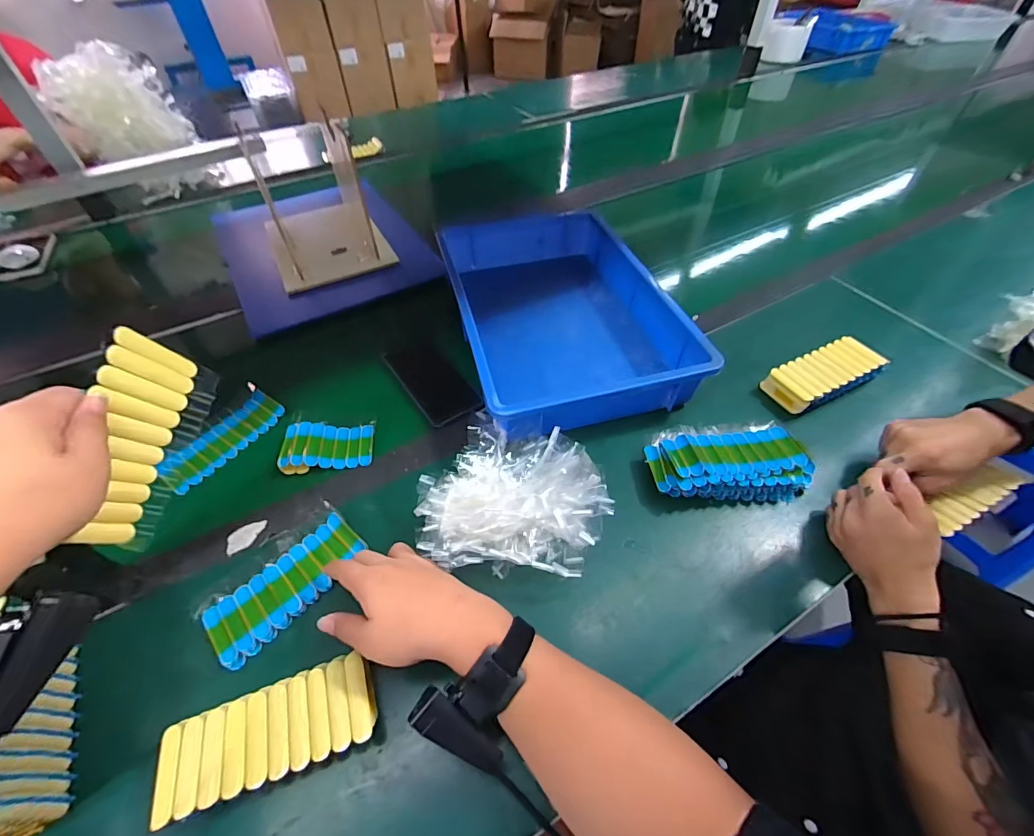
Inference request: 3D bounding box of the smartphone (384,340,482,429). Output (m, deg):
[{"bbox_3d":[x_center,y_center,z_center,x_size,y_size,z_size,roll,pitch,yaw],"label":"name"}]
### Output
[{"bbox_3d":[-0.120,-0.054,0.623,0.070,0.004,0.172,-35,55,-13],"label":"smartphone"}]

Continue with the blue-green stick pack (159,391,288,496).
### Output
[{"bbox_3d":[-0.373,0.026,0.570,0.065,0.017,0.149,28,54,21],"label":"blue-green stick pack"}]

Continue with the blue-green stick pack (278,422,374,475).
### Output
[{"bbox_3d":[-0.231,0.032,0.552,0.102,0.020,0.063,-6,50,-6],"label":"blue-green stick pack"}]

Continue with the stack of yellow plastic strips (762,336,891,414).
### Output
[{"bbox_3d":[0.423,-0.062,0.618,0.172,0.024,0.066,-22,53,-19],"label":"stack of yellow plastic strips"}]

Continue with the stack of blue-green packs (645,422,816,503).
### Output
[{"bbox_3d":[0.242,0.046,0.524,0.181,0.044,0.096,-1,49,-2],"label":"stack of blue-green packs"}]

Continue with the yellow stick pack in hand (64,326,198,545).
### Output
[{"bbox_3d":[-0.289,0.016,0.345,0.020,0.062,0.155,7,87,5],"label":"yellow stick pack in hand"}]

